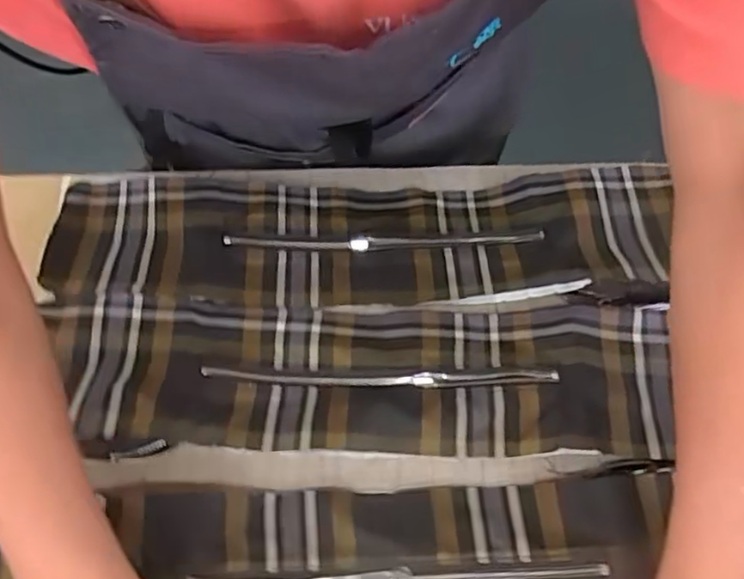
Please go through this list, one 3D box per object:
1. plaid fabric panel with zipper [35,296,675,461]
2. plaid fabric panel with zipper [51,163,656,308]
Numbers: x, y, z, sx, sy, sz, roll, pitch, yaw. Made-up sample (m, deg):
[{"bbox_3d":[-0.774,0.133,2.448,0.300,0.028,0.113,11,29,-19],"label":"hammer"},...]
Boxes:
[{"bbox_3d":[-0.013,0.061,0.502,0.447,0.026,0.118,1,61,2],"label":"plaid fabric panel with zipper"},{"bbox_3d":[-0.004,-0.052,0.564,0.521,0.024,0.134,-1,57,0],"label":"plaid fabric panel with zipper"}]

